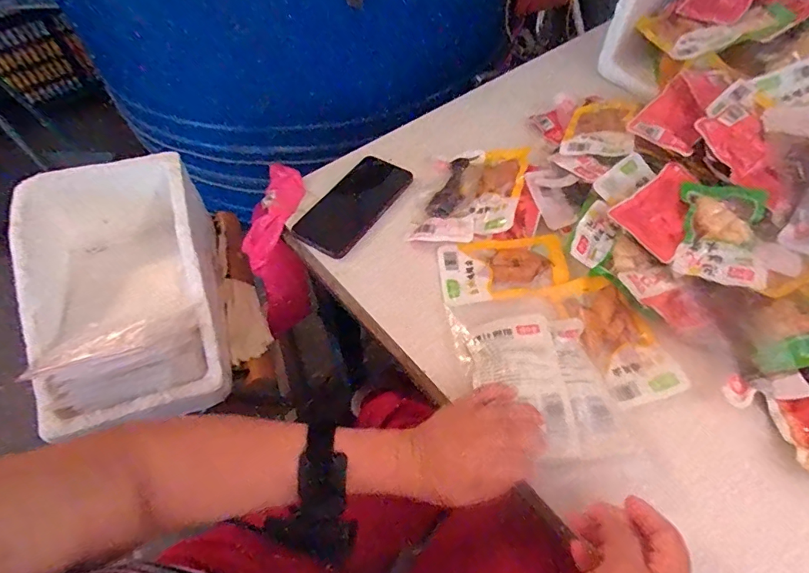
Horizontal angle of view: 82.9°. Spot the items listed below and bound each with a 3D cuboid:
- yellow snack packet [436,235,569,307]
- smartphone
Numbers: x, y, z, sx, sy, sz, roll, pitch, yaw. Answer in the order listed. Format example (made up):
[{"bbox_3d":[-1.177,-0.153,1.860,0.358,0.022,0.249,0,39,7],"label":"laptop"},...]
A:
[{"bbox_3d":[0.110,-0.022,0.517,0.141,0.009,0.078,-9,55,-4],"label":"yellow snack packet"},{"bbox_3d":[-0.062,-0.105,0.576,0.078,0.005,0.164,30,61,21],"label":"smartphone"}]

